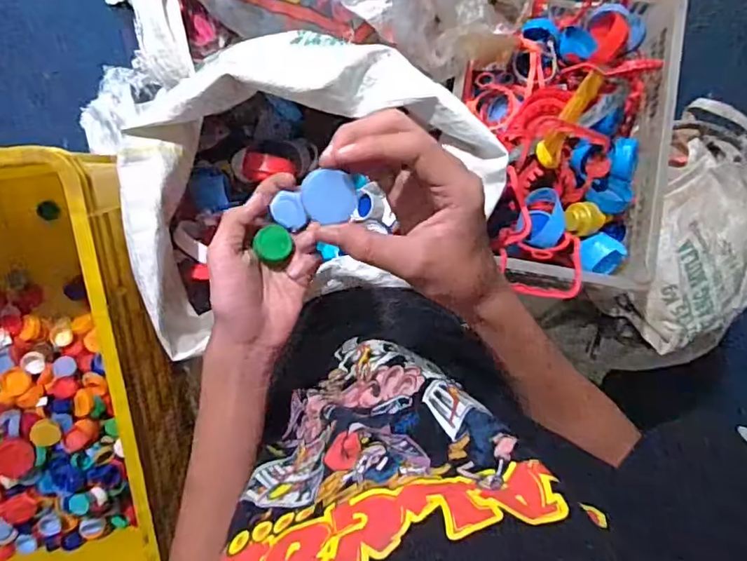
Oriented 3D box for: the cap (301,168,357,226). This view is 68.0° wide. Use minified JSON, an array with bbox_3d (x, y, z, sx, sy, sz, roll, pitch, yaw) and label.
[{"bbox_3d":[-0.025,-0.047,0.310,0.030,0.006,0.028,0,94,-6],"label":"cap"}]

